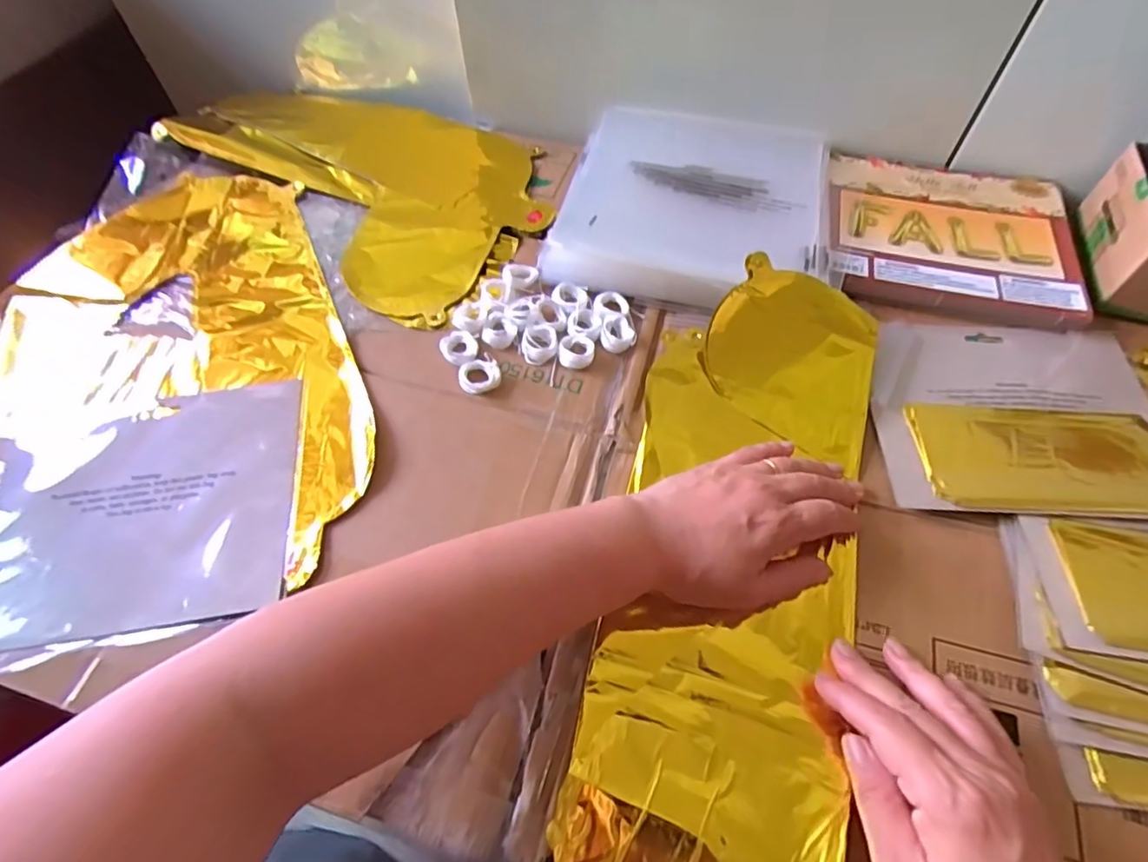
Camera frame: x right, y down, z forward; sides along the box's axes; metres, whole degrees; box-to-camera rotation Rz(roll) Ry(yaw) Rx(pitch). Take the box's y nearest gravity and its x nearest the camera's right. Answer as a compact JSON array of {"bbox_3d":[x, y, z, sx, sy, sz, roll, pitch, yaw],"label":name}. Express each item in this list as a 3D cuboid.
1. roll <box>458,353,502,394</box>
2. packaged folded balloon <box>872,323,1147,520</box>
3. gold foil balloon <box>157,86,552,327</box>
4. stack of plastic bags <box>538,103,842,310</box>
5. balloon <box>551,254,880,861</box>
[{"bbox_3d":[-0.068,-0.041,0.428,0.030,0.010,0.033,-1,57,1],"label":"roll"},{"bbox_3d":[0.300,-0.014,0.400,0.187,0.024,0.160,3,58,3],"label":"packaged folded balloon"},{"bbox_3d":[-0.197,-0.257,0.592,0.421,0.043,0.238,38,66,22],"label":"gold foil balloon"},{"bbox_3d":[0.111,-0.211,0.524,0.222,0.029,0.249,11,58,8],"label":"stack of plastic bags"},{"bbox_3d":[0.093,0.078,0.351,0.141,0.037,0.425,14,62,10],"label":"balloon"}]

